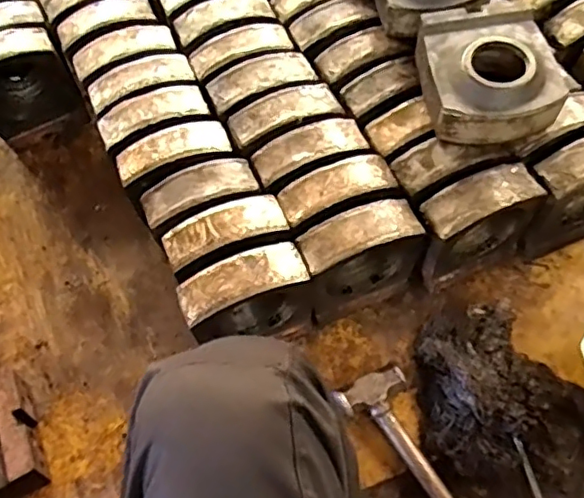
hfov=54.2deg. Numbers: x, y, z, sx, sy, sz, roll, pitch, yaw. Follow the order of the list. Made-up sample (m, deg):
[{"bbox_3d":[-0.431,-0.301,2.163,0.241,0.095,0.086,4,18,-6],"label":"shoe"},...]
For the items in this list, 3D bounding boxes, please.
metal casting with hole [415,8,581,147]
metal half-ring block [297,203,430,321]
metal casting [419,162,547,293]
[{"bbox_3d":[0.269,-0.241,0.790,0.167,0.085,0.204,-7,62,0],"label":"metal casting with hole"},{"bbox_3d":[0.097,0.011,0.793,0.178,0.160,0.071,-23,63,-8],"label":"metal half-ring block"},{"bbox_3d":[0.258,-0.034,0.817,0.170,0.170,0.071,-27,63,-10],"label":"metal casting"}]

